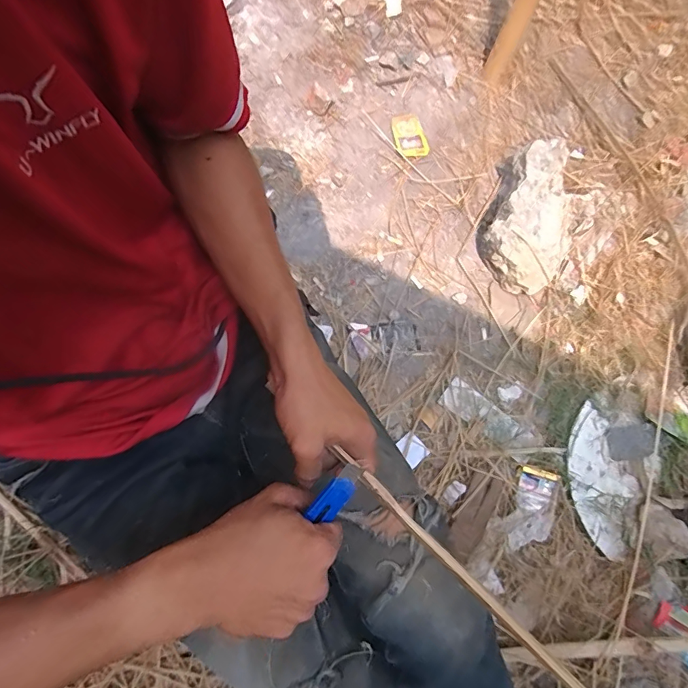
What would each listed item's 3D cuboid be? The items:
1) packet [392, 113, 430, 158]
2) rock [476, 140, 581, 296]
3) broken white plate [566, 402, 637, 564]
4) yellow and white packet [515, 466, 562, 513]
[{"bbox_3d":[0.143,-0.461,0.970,0.067,0.008,0.104,-20,78,-6],"label":"packet"},{"bbox_3d":[0.391,-0.254,0.885,0.175,0.102,0.284,21,75,-1],"label":"rock"},{"bbox_3d":[0.467,0.244,0.796,0.126,0.027,0.244,-17,78,-5],"label":"broken white plate"},{"bbox_3d":[0.346,0.265,0.794,0.059,0.020,0.076,22,77,4],"label":"yellow and white packet"}]

